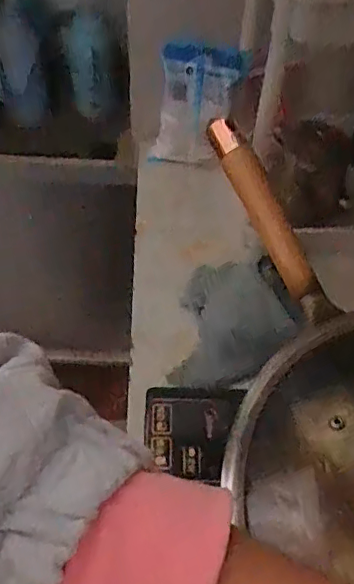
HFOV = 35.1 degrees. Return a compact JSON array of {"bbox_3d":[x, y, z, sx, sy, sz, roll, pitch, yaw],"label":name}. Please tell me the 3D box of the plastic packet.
[{"bbox_3d":[0.027,-0.244,0.742,0.120,0.163,0.023,-9,55,-10],"label":"plastic packet"}]

